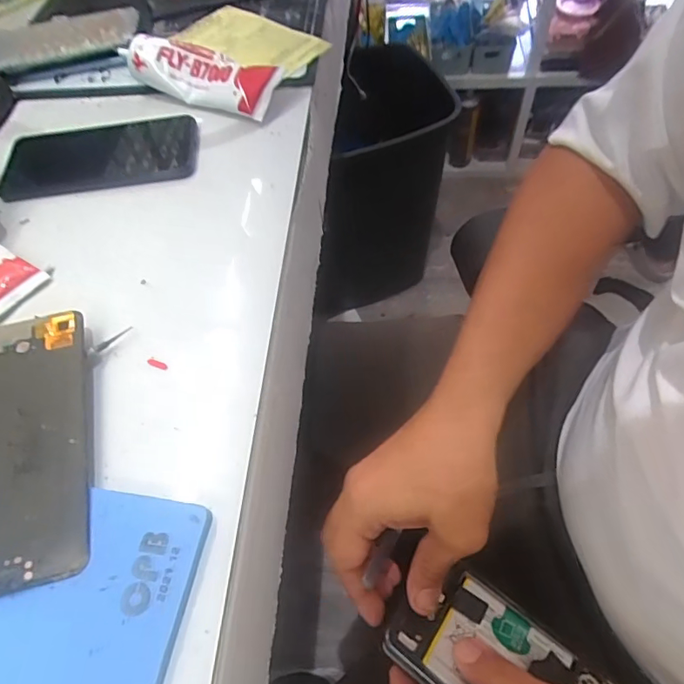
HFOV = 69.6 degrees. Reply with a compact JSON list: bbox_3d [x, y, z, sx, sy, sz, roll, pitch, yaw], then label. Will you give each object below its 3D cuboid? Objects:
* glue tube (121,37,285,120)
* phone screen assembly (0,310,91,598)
[{"bbox_3d":[-0.132,-0.242,0.447,0.158,0.038,0.049,20,62,16],"label":"glue tube"},{"bbox_3d":[-0.179,0.054,0.273,0.071,0.006,0.156,-13,61,-9],"label":"phone screen assembly"}]

